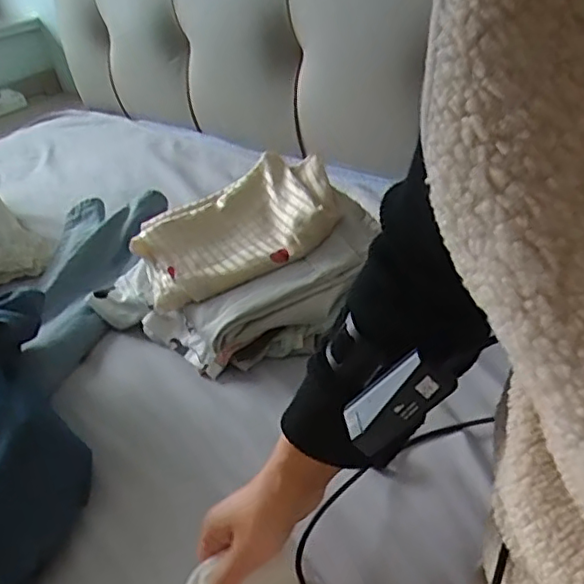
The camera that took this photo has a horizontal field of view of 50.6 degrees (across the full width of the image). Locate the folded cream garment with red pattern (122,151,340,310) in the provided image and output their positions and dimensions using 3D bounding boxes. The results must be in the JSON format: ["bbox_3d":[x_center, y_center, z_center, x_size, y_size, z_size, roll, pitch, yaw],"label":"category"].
[{"bbox_3d":[-0.071,-0.083,0.787,0.254,0.041,0.159,-28,54,-2],"label":"folded cream garment with red pattern"}]

